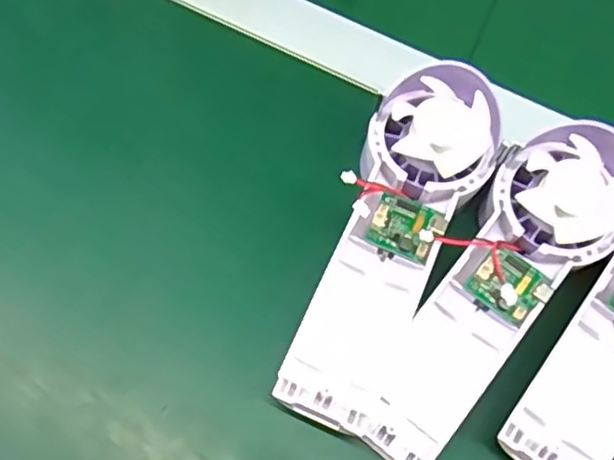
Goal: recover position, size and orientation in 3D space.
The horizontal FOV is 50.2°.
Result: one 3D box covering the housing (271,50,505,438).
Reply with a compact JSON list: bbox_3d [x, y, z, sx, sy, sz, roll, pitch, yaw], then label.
[{"bbox_3d":[0.039,0.002,0.299,0.056,0.027,0.174,24,69,9],"label":"housing"}]

